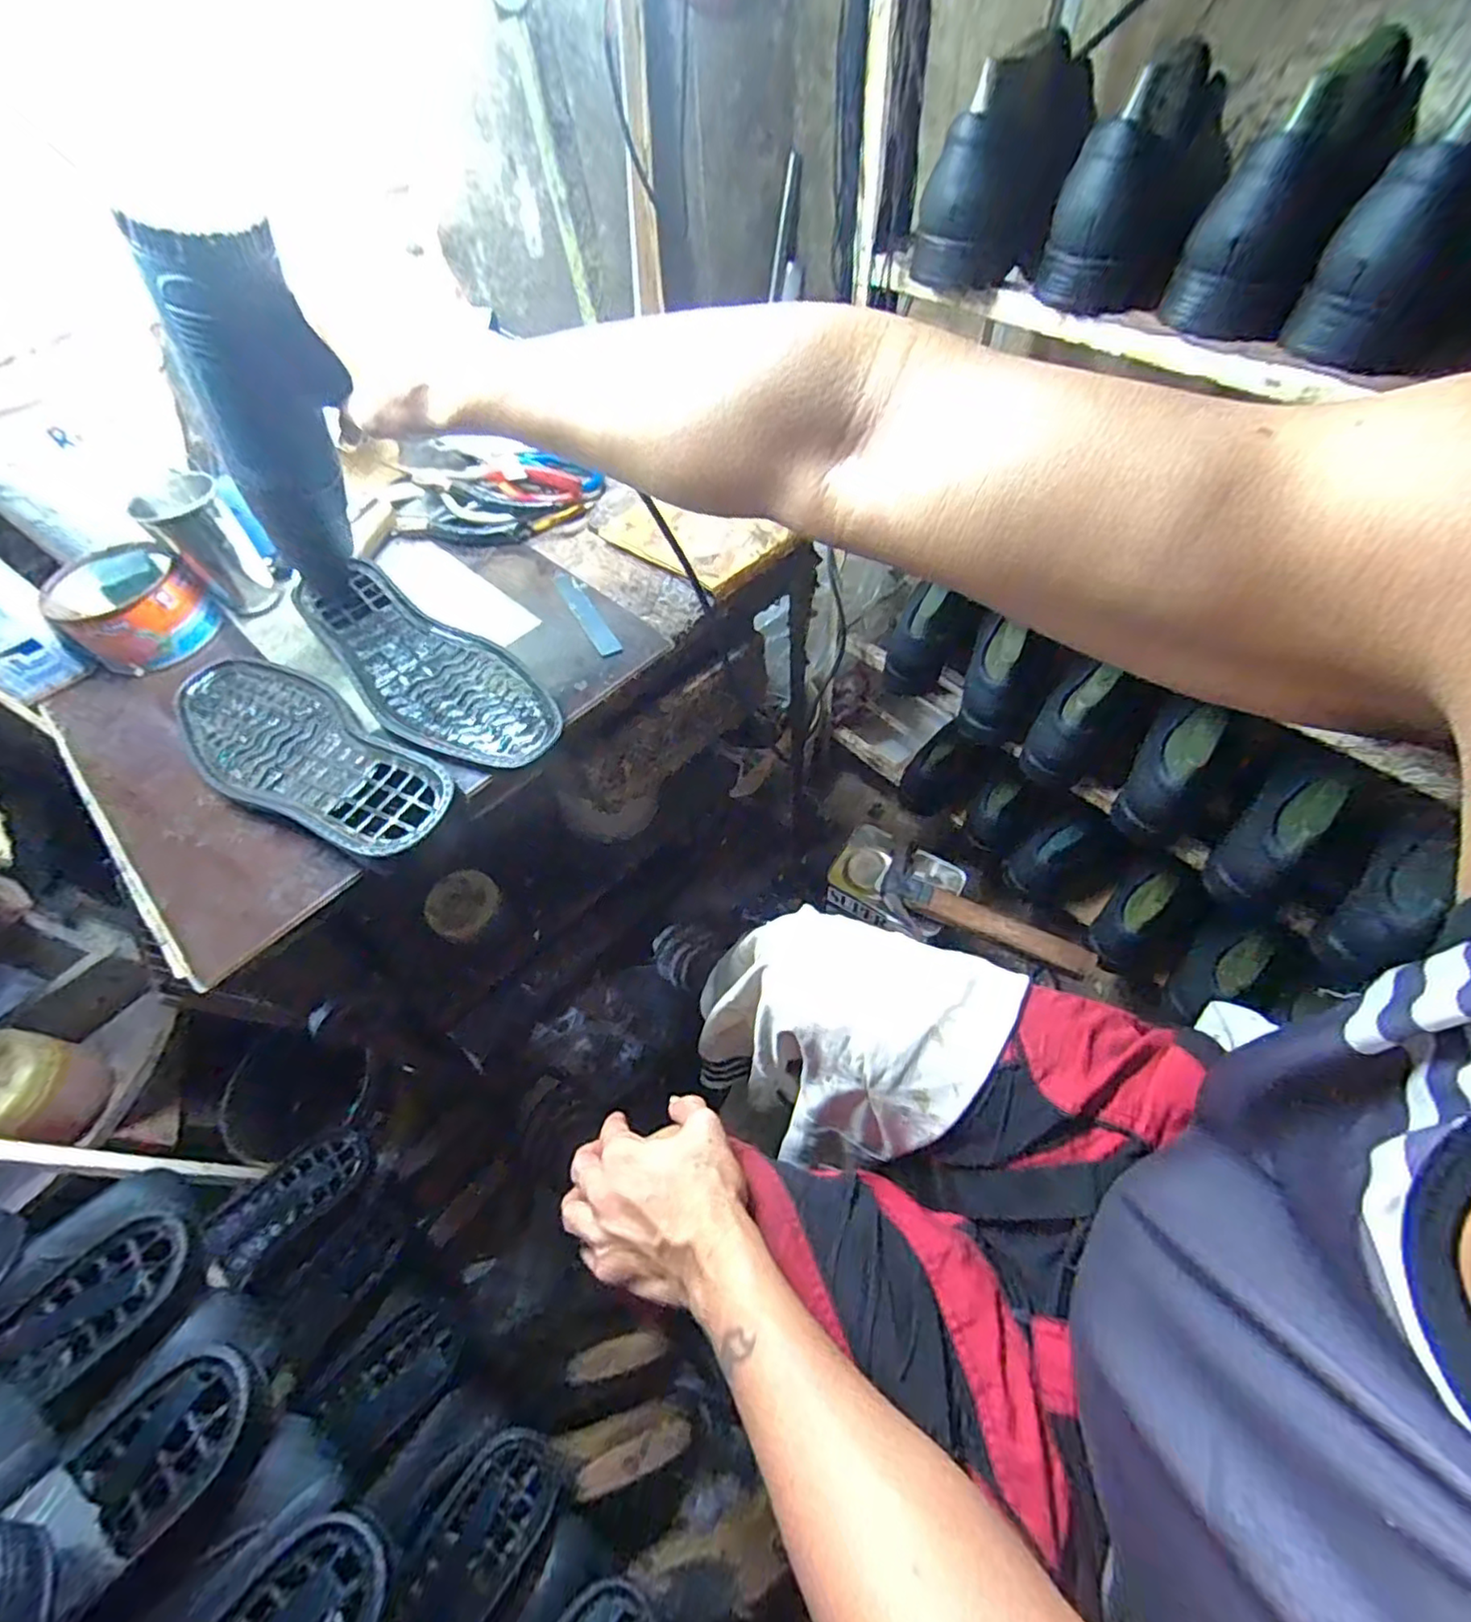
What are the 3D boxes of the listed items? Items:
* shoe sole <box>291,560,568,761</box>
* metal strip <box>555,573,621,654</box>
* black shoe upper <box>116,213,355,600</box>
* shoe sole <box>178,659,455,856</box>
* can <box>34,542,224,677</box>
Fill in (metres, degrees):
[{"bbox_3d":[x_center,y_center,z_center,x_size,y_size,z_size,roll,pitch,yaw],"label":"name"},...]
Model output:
[{"bbox_3d":[-0.247,-0.115,0.506,0.268,0.030,0.100,30,62,22],"label":"shoe sole"},{"bbox_3d":[-0.130,-0.173,0.558,0.022,0.006,0.120,-24,57,-12],"label":"metal strip"},{"bbox_3d":[-0.303,-0.243,0.437,0.058,0.248,0.063,28,59,-3],"label":"black shoe upper"},{"bbox_3d":[-0.319,-0.047,0.463,0.291,0.020,0.098,31,63,22],"label":"shoe sole"},{"bbox_3d":[-0.516,-0.177,0.551,0.113,0.063,0.100,32,63,23],"label":"can"}]

